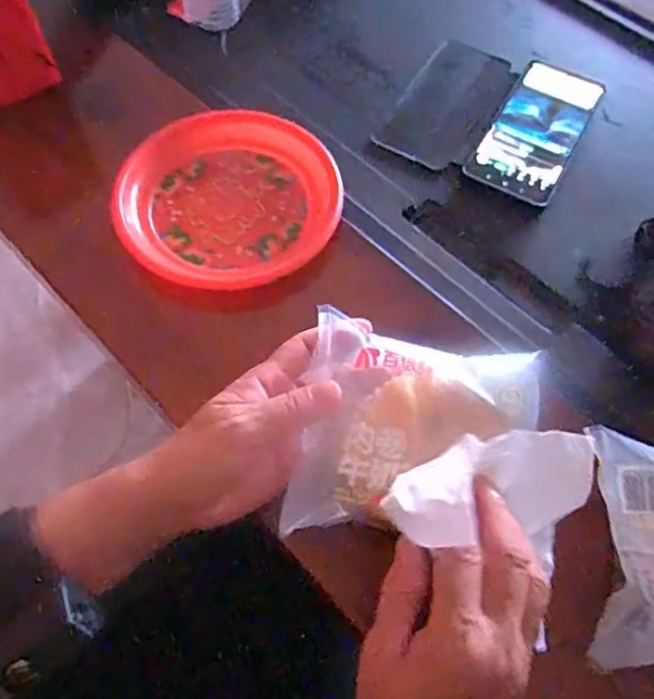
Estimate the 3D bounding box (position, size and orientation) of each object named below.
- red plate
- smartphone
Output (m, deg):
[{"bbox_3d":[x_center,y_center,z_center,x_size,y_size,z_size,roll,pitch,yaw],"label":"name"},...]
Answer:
[{"bbox_3d":[-0.074,-0.116,0.467,0.164,0.030,0.172,1,63,-1],"label":"red plate"},{"bbox_3d":[0.188,-0.197,0.529,0.076,0.011,0.165,27,65,12],"label":"smartphone"}]

